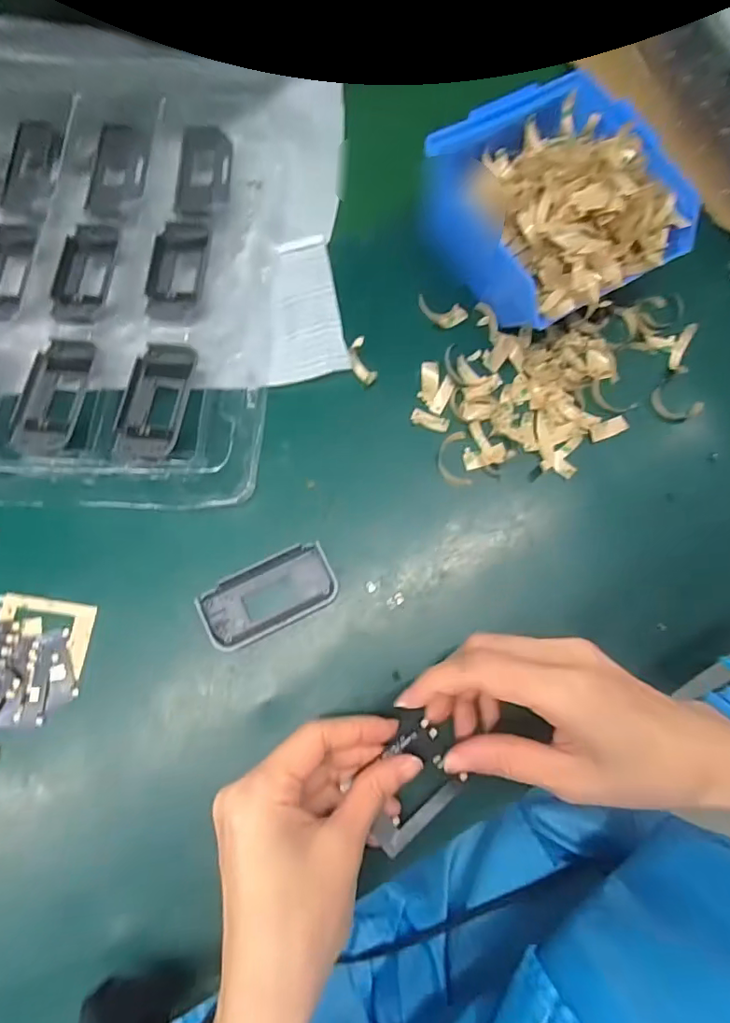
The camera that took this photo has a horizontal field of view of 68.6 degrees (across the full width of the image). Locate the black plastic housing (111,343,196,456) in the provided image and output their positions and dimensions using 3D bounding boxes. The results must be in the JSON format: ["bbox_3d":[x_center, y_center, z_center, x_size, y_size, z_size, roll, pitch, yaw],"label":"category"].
[{"bbox_3d":[-0.122,-0.065,0.313,0.036,0.009,0.073,6,73,1],"label":"black plastic housing"}]

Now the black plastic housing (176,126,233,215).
[{"bbox_3d":[-0.111,-0.238,0.374,0.036,0.015,0.082,1,73,-1],"label":"black plastic housing"}]

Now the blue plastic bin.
[{"bbox_3d":[0.118,-0.188,0.341,0.128,0.067,0.131,-31,76,-10],"label":"blue plastic bin"}]

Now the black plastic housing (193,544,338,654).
[{"bbox_3d":[-0.054,0.048,0.305,0.076,0.010,0.037,-26,75,-9],"label":"black plastic housing"}]

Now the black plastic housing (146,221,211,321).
[{"bbox_3d":[-0.122,-0.158,0.349,0.036,0.007,0.074,4,73,0],"label":"black plastic housing"}]

